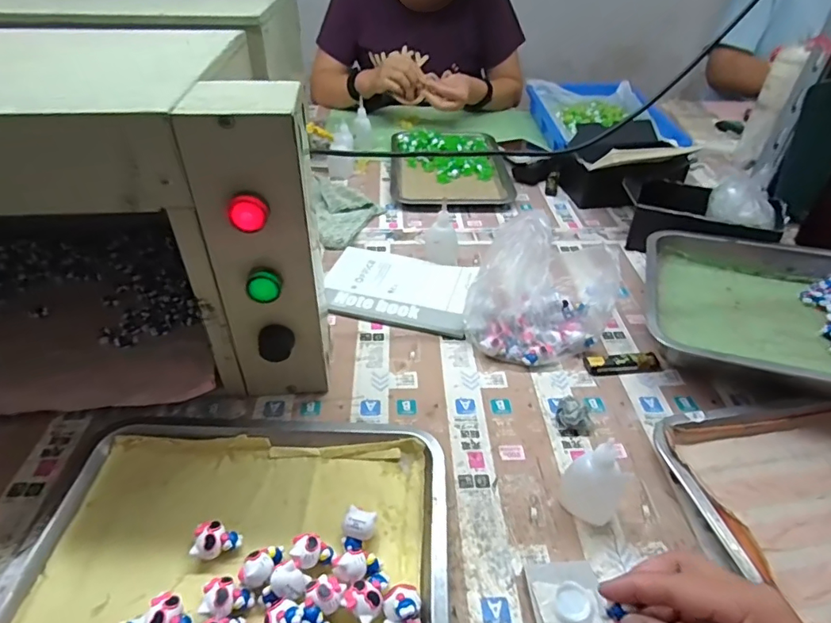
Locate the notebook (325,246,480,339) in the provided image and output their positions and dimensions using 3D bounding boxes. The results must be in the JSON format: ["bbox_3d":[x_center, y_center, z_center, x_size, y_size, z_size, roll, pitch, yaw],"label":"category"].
[{"bbox_3d":[-0.022,-0.032,0.641,0.186,0.011,0.134,10,41,10],"label":"notebook"}]

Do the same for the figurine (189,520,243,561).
[{"bbox_3d":[-0.152,0.178,0.382,0.031,0.027,0.024,2,40,1],"label":"figurine"}]

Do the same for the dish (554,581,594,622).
[{"bbox_3d":[0.111,0.205,0.349,0.026,0.007,0.029,-9,41,-11],"label":"dish"}]

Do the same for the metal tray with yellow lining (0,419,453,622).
[{"bbox_3d":[-0.133,0.189,0.362,0.312,0.036,0.264,1,40,0],"label":"metal tray with yellow lining"}]

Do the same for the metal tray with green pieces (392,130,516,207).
[{"bbox_3d":[0.061,-0.272,0.915,0.207,0.024,0.272,-1,40,-2],"label":"metal tray with green pieces"}]

